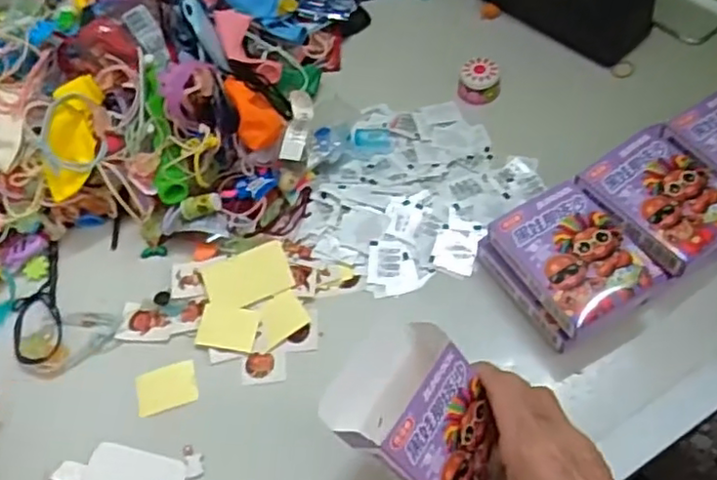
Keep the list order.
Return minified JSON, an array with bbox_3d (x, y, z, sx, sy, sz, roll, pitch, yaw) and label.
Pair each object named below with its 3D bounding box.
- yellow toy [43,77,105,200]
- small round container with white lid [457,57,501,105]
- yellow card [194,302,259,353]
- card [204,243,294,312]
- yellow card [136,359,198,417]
[{"bbox_3d":[-0.204,-0.075,0.473,0.033,0.022,0.090,7,83,8],"label":"yellow toy"},{"bbox_3d":[0.099,-0.132,0.539,0.033,0.019,0.034,-2,61,3],"label":"small round container with white lid"},{"bbox_3d":[-0.091,0.061,0.455,0.042,0.004,0.030,5,68,12],"label":"yellow card"},{"bbox_3d":[-0.079,0.027,0.467,0.059,0.008,0.040,-19,58,-5],"label":"card"},{"bbox_3d":[-0.129,0.099,0.439,0.040,0.004,0.029,-17,58,-4],"label":"yellow card"}]

